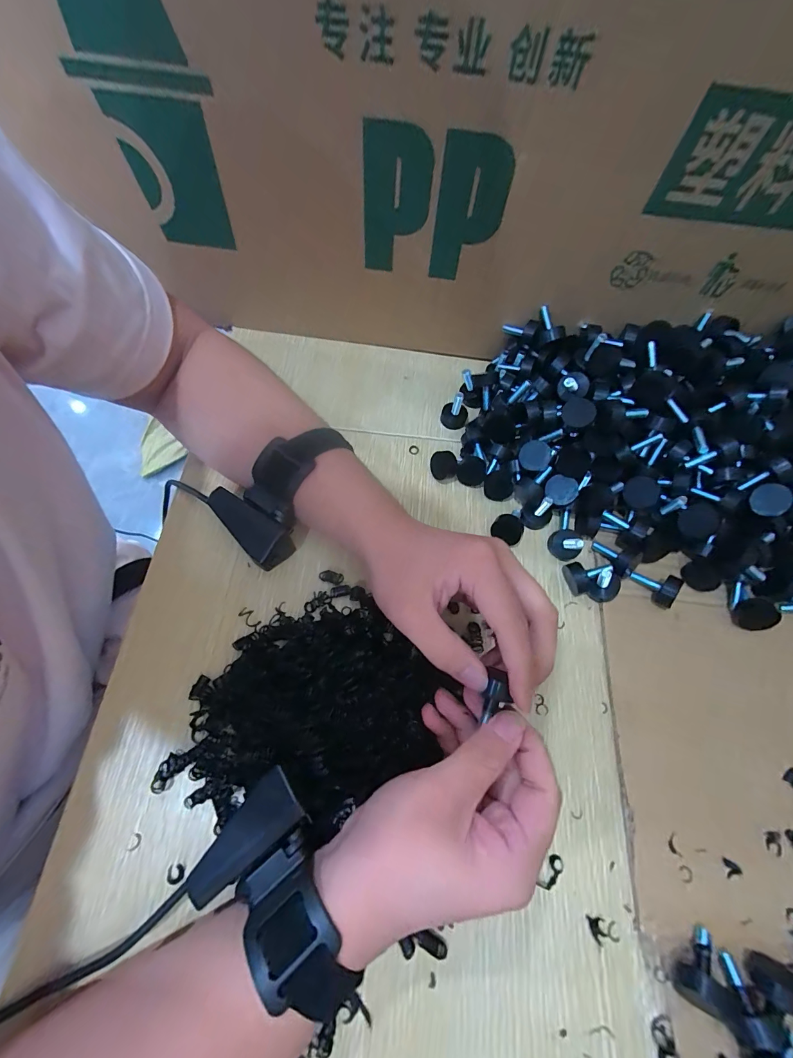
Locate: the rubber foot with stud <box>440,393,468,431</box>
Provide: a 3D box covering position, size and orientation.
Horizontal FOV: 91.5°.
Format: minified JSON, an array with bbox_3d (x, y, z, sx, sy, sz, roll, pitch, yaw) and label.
[{"bbox_3d":[0.054,-0.109,0.356,0.024,0.029,0.019,15,66,3],"label":"rubber foot with stud"}]

